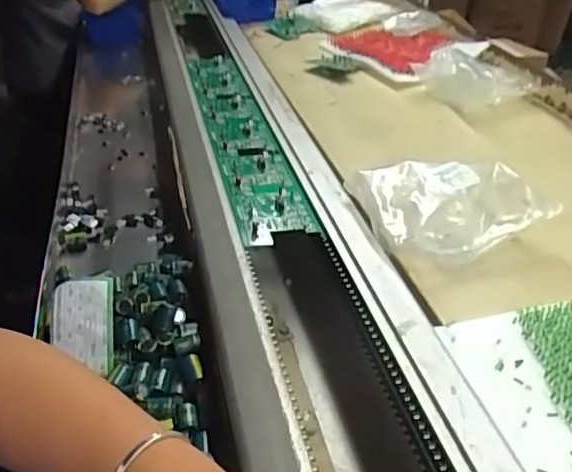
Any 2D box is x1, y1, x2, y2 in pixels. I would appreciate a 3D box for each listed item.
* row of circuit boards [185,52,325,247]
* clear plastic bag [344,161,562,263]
[{"bbox_3d":[-0.079,-0.181,0.949,0.090,0.016,0.657,-5,34,-12],"label":"row of circuit boards"},{"bbox_3d":[0.181,-0.036,0.666,0.174,0.069,0.122,-2,34,-9],"label":"clear plastic bag"}]

